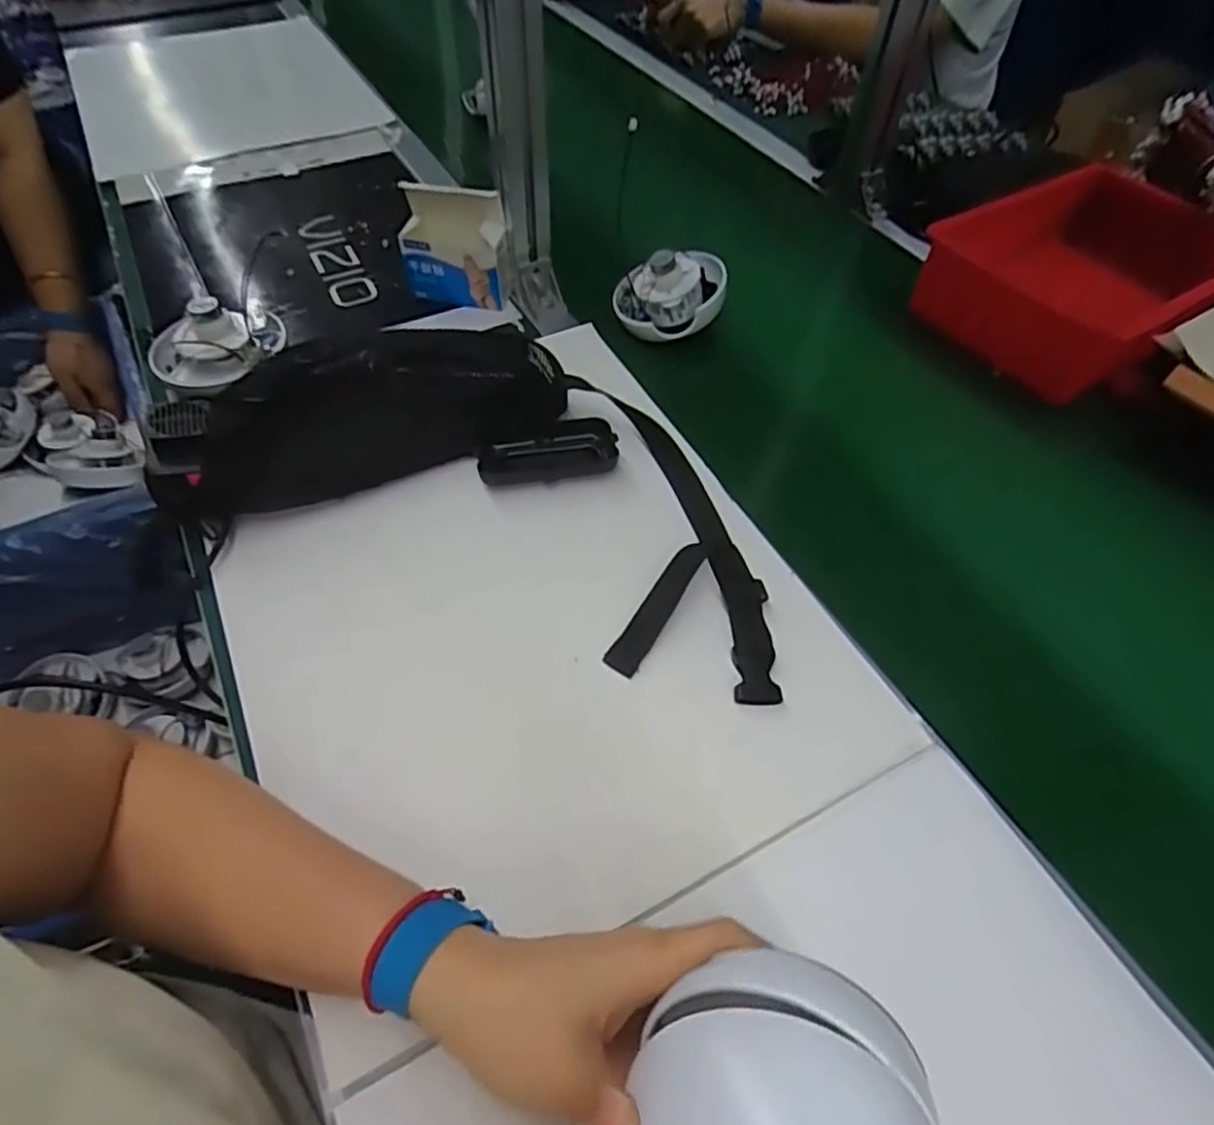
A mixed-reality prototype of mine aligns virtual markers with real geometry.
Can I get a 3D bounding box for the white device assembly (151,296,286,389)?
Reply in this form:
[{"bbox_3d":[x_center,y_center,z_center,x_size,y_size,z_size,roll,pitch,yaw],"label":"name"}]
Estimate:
[{"bbox_3d":[-0.341,-0.191,0.603,0.110,0.069,0.054,-16,56,-13],"label":"white device assembly"}]

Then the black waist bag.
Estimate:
[{"bbox_3d":[-0.093,-0.075,0.527,0.482,0.056,0.255,13,54,9],"label":"black waist bag"}]

